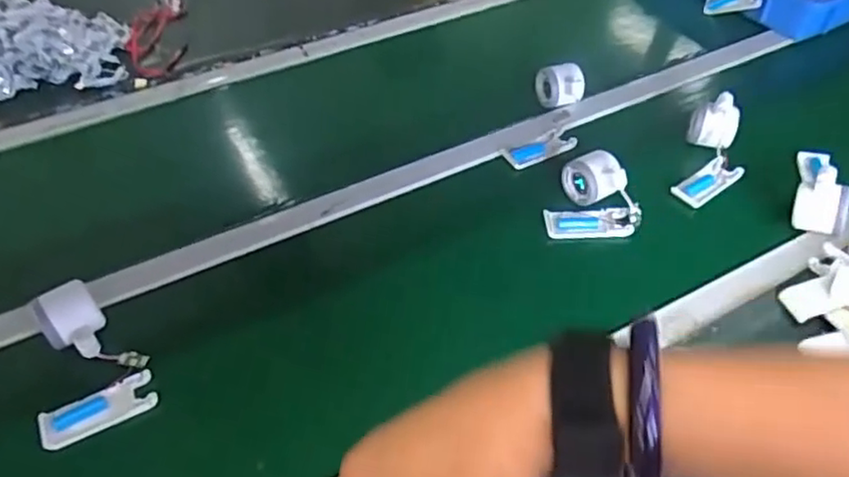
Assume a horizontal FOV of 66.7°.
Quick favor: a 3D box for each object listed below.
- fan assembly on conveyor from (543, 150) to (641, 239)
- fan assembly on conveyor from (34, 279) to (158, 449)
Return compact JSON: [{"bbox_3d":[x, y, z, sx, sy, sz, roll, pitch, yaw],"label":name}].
[{"bbox_3d":[0.208,-0.055,0.802,0.115,0.064,0.091,-1,48,-2],"label":"fan assembly on conveyor"},{"bbox_3d":[-0.347,0.124,0.665,0.099,0.058,0.177,-20,51,-17],"label":"fan assembly on conveyor"}]

